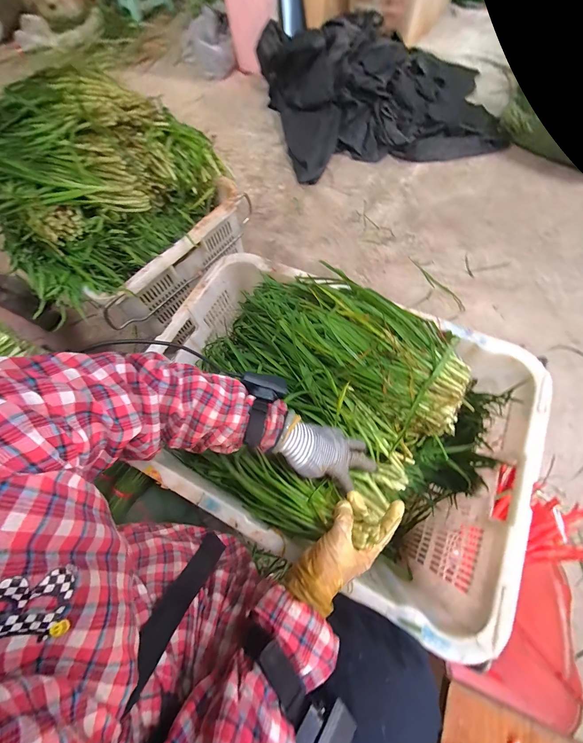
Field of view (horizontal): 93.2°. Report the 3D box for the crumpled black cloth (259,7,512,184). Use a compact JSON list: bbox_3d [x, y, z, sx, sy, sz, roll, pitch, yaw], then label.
[{"bbox_3d":[0.425,-1.354,1.297,1.074,0.229,0.884,-8,67,1],"label":"crumpled black cloth"}]

